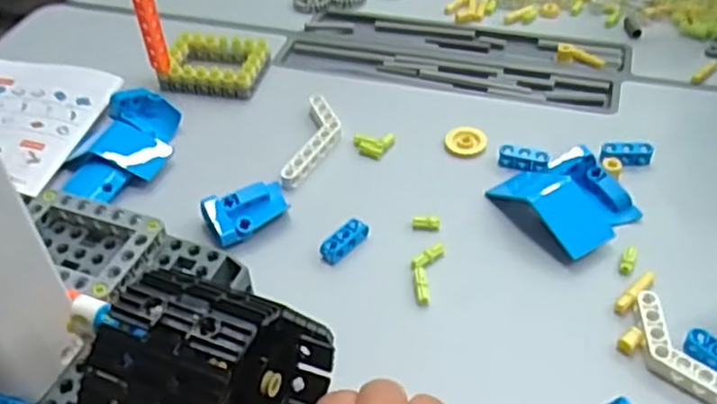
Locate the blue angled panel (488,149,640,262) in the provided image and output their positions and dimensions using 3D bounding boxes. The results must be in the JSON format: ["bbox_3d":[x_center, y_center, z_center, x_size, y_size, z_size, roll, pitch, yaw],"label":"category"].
[{"bbox_3d":[0.117,-0.002,0.398,0.060,0.020,0.064,-23,47,-19],"label":"blue angled panel"}]

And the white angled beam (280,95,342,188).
[{"bbox_3d":[-0.026,-0.038,0.448,0.026,0.010,0.078,6,44,10],"label":"white angled beam"}]

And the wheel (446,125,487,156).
[{"bbox_3d":[0.068,-0.038,0.449,0.025,0.005,0.024,-2,43,2],"label":"wheel"}]

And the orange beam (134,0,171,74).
[{"bbox_3d":[-0.137,-0.115,0.471,0.014,0.071,0.007,-19,45,-15],"label":"orange beam"}]

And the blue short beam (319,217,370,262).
[{"bbox_3d":[-0.007,0.021,0.387,0.012,0.008,0.031,28,52,29],"label":"blue short beam"}]

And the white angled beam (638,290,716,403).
[{"bbox_3d":[0.151,0.074,0.320,0.024,0.009,0.078,-25,47,-21],"label":"white angled beam"}]

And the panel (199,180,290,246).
[{"bbox_3d":[-0.062,0.004,0.404,0.048,0.016,0.030,-27,48,-23],"label":"panel"}]

